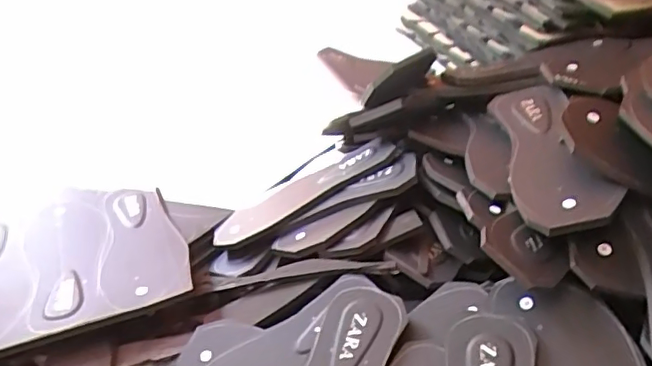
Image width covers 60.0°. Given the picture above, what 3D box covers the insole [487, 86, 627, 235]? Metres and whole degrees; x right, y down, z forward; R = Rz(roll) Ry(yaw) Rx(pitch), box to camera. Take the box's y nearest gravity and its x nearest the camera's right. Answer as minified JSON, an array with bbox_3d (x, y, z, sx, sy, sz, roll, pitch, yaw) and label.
[{"bbox_3d":[0.223,-0.038,0.577,0.086,0.022,0.235,-13,36,12],"label":"insole"}]

